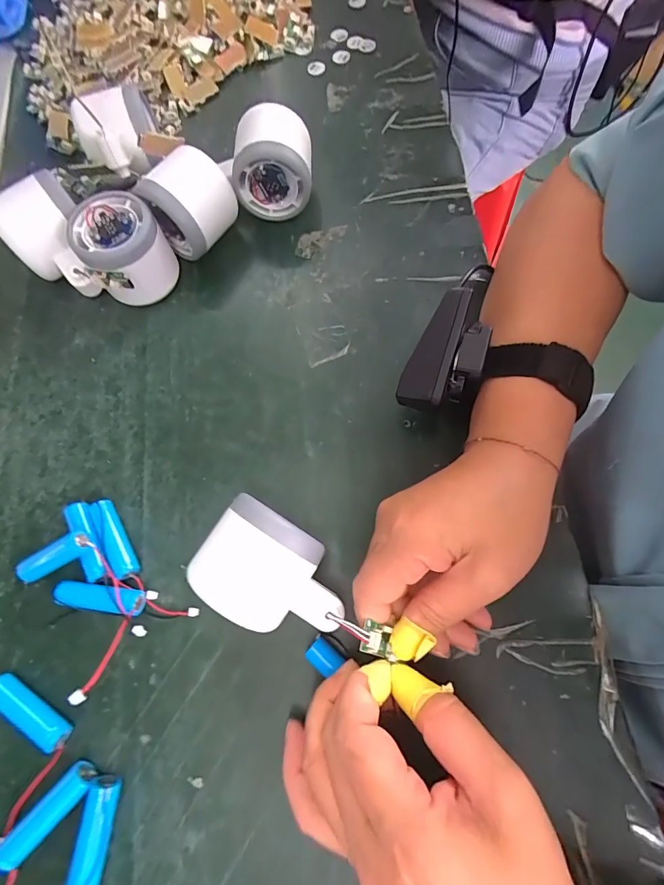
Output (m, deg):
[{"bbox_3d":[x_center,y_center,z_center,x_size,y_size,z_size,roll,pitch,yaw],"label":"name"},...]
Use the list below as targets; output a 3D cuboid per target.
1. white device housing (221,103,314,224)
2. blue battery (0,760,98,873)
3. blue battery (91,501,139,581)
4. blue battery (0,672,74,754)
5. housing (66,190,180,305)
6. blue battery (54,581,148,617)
[{"bbox_3d":[-0.052,-0.216,0.306,0.077,0.061,0.055,-3,73,1],"label":"white device housing"},{"bbox_3d":[-0.149,0.194,0.207,0.015,0.012,0.051,41,78,13],"label":"blue battery"},{"bbox_3d":[-0.137,0.061,0.251,0.011,0.012,0.051,-30,74,-7],"label":"blue battery"},{"bbox_3d":[-0.170,0.150,0.222,0.052,0.014,0.012,32,76,11],"label":"blue battery"},{"bbox_3d":[-0.148,-0.137,0.292,0.056,0.054,0.060,0,73,1],"label":"housing"},{"bbox_3d":[-0.139,0.093,0.237,0.053,0.019,0.014,5,73,3],"label":"blue battery"}]

